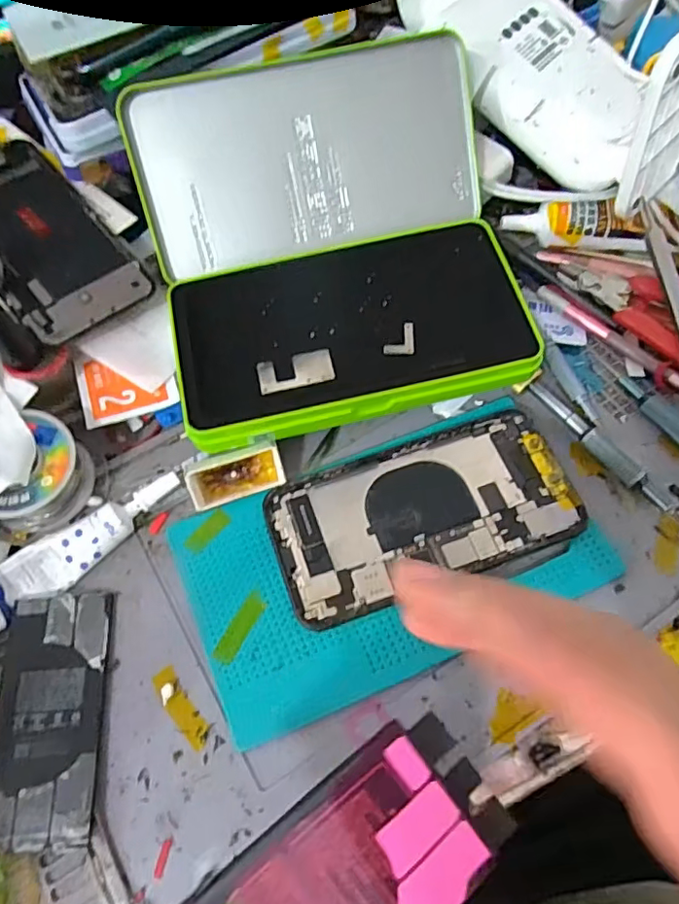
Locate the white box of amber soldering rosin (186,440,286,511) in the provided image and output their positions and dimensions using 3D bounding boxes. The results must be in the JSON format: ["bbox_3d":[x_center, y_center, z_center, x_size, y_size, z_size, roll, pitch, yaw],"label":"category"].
[{"bbox_3d":[-0.052,0.012,0.284,0.047,0.016,0.020,-21,65,-8],"label":"white box of amber soldering rosin"}]

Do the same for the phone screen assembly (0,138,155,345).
[{"bbox_3d":[-0.176,-0.125,0.320,0.070,0.006,0.144,-38,78,-22],"label":"phone screen assembly"}]

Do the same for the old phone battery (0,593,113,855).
[{"bbox_3d":[-0.126,0.113,0.244,0.043,0.004,0.099,1,60,-13],"label":"old phone battery"}]

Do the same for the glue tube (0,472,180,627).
[{"bbox_3d":[-0.123,0.043,0.274,0.096,0.010,0.025,-30,67,-13],"label":"glue tube"}]

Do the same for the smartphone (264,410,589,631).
[{"bbox_3d":[0.042,0.030,0.281,0.147,0.006,0.073,-18,65,-7],"label":"smartphone"}]

